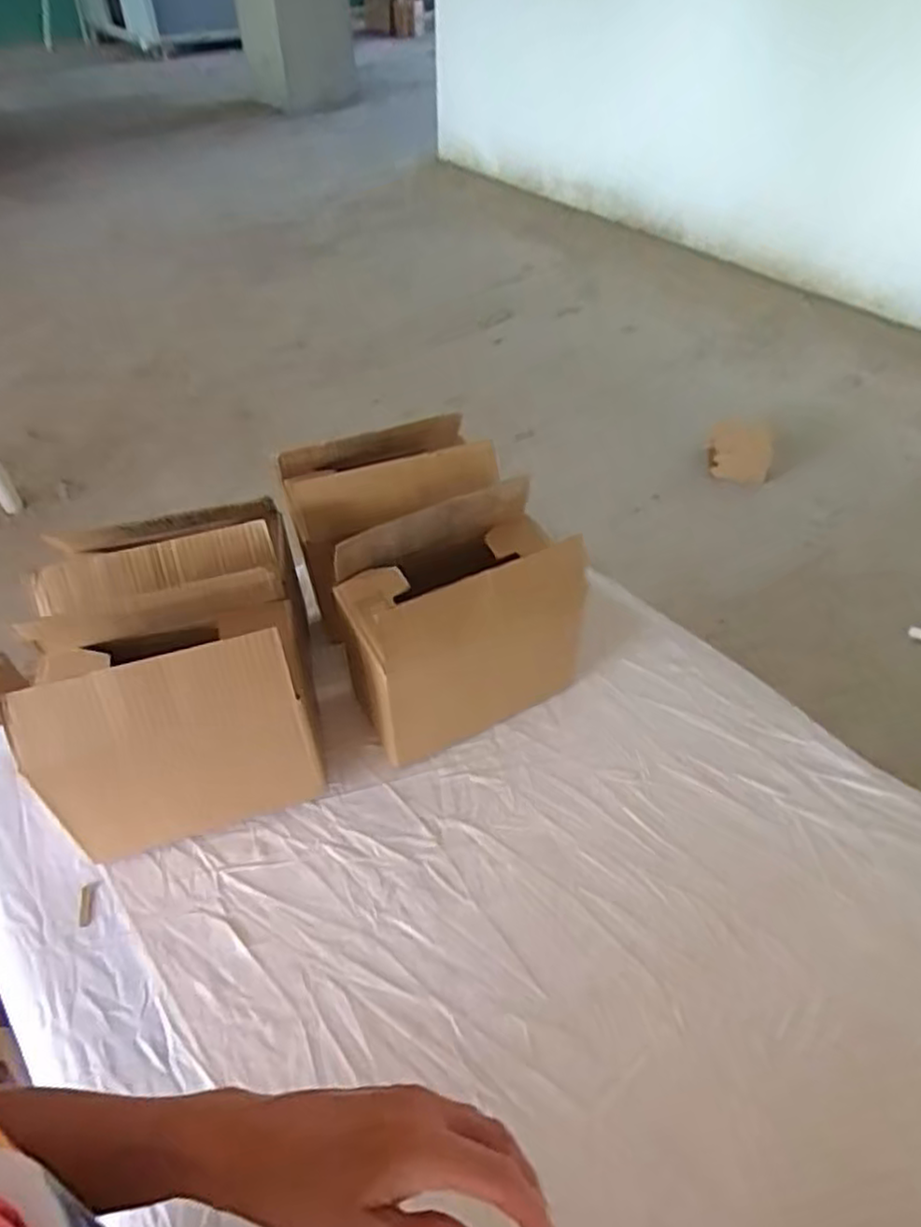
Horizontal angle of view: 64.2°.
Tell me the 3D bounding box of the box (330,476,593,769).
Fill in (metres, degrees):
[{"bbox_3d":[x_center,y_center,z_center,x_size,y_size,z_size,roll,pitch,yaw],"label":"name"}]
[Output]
[{"bbox_3d":[-0.006,0.010,0.765,0.219,0.230,0.158,-16,48,-15],"label":"box"}]

